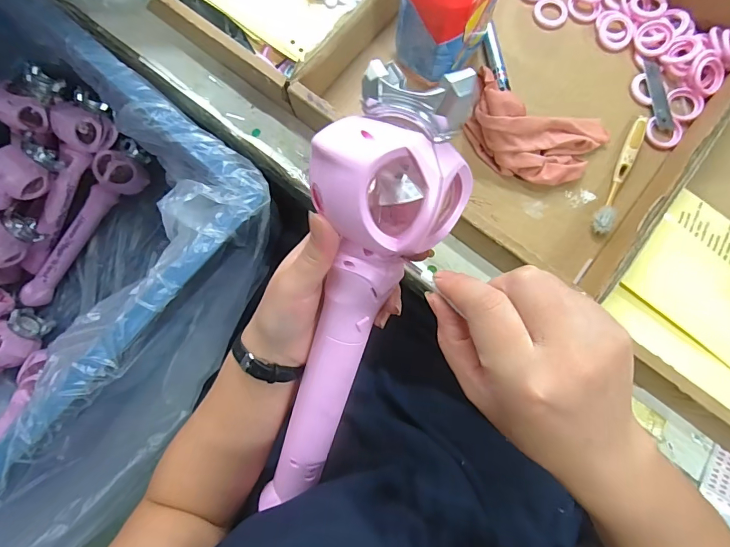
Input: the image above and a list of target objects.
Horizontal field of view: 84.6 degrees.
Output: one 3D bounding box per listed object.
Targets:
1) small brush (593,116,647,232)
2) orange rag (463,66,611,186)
[{"bbox_3d":[0.265,-0.102,0.409,0.022,0.012,0.139,27,81,5],"label":"small brush"},{"bbox_3d":[0.171,-0.137,0.398,0.139,0.053,0.079,16,80,3],"label":"orange rag"}]

